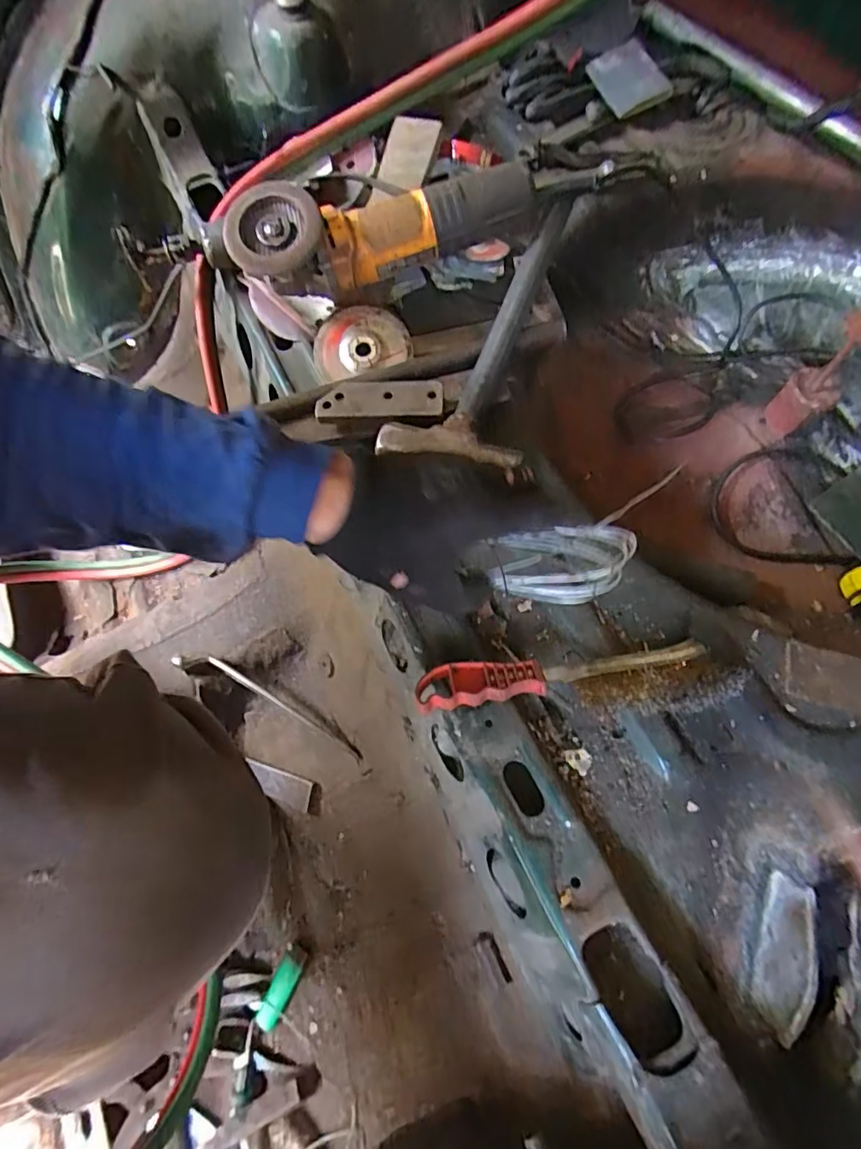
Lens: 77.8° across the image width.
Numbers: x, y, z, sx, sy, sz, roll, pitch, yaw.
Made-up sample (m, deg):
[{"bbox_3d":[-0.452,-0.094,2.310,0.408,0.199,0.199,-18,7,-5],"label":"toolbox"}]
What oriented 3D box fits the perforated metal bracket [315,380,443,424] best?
[{"bbox_3d":[-0.045,-0.156,0.478,0.110,0.010,0.040,-1,70,5],"label":"perforated metal bracket"}]

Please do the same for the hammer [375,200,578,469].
[{"bbox_3d":[0.045,-0.233,0.494,0.119,0.025,0.292,12,72,5],"label":"hammer"}]

